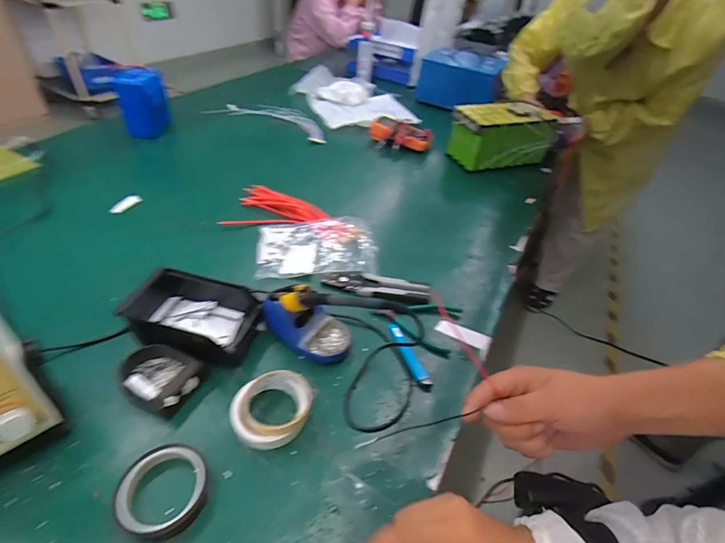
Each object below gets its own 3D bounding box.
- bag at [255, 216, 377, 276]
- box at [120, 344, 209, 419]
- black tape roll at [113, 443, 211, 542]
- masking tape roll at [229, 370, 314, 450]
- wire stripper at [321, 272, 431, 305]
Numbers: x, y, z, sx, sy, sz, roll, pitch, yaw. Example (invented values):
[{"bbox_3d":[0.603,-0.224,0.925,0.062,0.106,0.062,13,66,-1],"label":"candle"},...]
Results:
[{"bbox_3d":[-0.090,-0.054,0.752,0.226,0.019,0.162,-2,42,-10],"label":"bag"},{"bbox_3d":[-0.270,0.143,0.516,0.101,0.033,0.078,24,45,19],"label":"box"},{"bbox_3d":[-0.222,0.244,0.421,0.089,0.029,0.088,4,42,-4],"label":"black tape roll"},{"bbox_3d":[-0.117,0.179,0.497,0.102,0.033,0.090,-24,50,-30],"label":"masking tape roll"},{"bbox_3d":[0.025,0.028,0.695,0.195,0.021,0.055,11,42,4],"label":"wire stripper"}]

